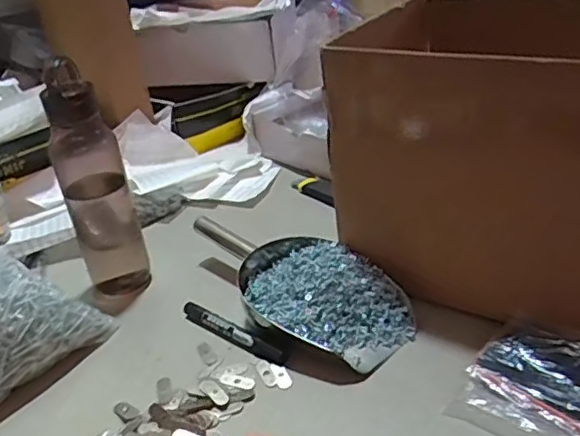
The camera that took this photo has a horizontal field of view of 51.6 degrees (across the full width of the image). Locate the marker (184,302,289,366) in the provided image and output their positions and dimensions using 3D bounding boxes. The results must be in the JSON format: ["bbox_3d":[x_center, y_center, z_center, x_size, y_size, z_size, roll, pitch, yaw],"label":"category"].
[{"bbox_3d":[-0.058,0.109,0.576,0.140,0.011,0.017,19,38,40],"label":"marker"}]

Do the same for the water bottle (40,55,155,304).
[{"bbox_3d":[-0.198,-0.025,0.615,0.067,0.241,0.080,-16,29,-14],"label":"water bottle"}]

